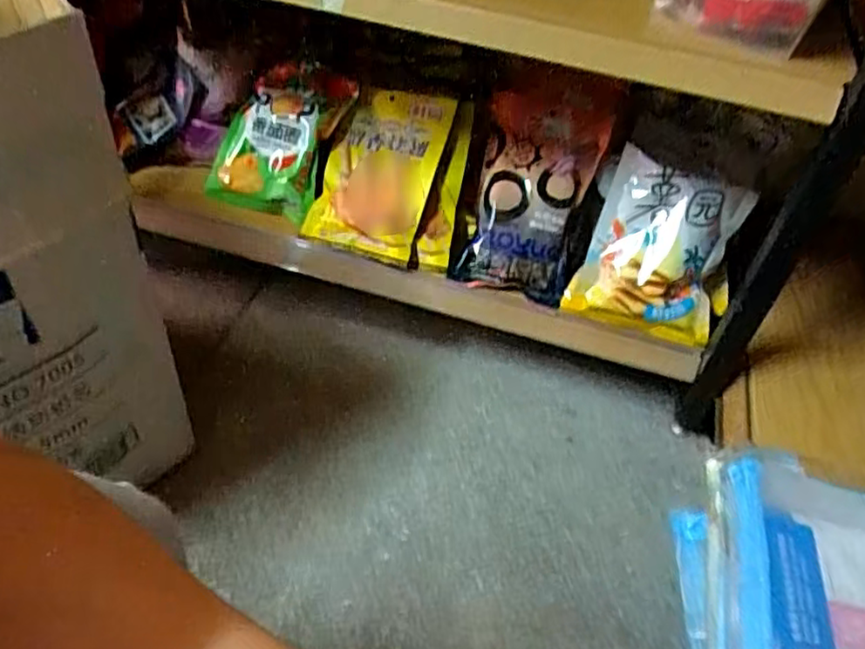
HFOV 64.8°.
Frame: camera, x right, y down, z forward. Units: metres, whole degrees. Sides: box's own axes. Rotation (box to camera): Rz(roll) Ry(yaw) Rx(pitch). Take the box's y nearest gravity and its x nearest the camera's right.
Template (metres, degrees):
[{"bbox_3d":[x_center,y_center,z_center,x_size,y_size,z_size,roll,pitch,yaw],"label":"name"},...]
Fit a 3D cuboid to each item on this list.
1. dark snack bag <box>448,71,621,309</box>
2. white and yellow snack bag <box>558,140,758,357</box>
[{"bbox_3d":[0.123,-0.170,0.846,0.159,0.270,0.071,15,1,4],"label":"dark snack bag"},{"bbox_3d":[0.268,-0.089,0.806,0.164,0.199,0.042,17,3,10],"label":"white and yellow snack bag"}]

